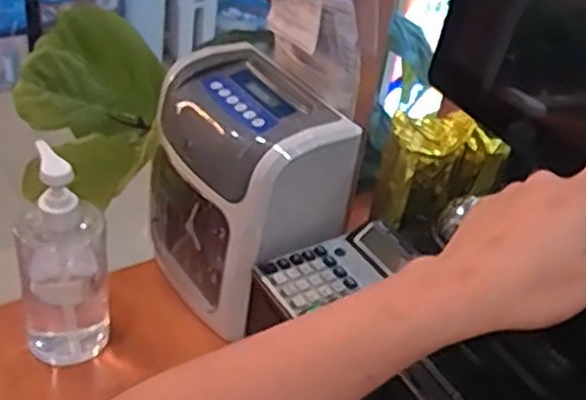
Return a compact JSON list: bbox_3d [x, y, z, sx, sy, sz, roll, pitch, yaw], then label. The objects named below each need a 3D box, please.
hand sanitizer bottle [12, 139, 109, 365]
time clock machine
[{"bbox_3d":[-0.193,0.051,0.612,0.072,0.194,0.063,-5,39,-18],"label":"hand sanitizer bottle"},{"bbox_3d":[-0.056,-0.002,0.698,0.117,0.226,0.184,-21,46,-33],"label":"time clock machine"}]

